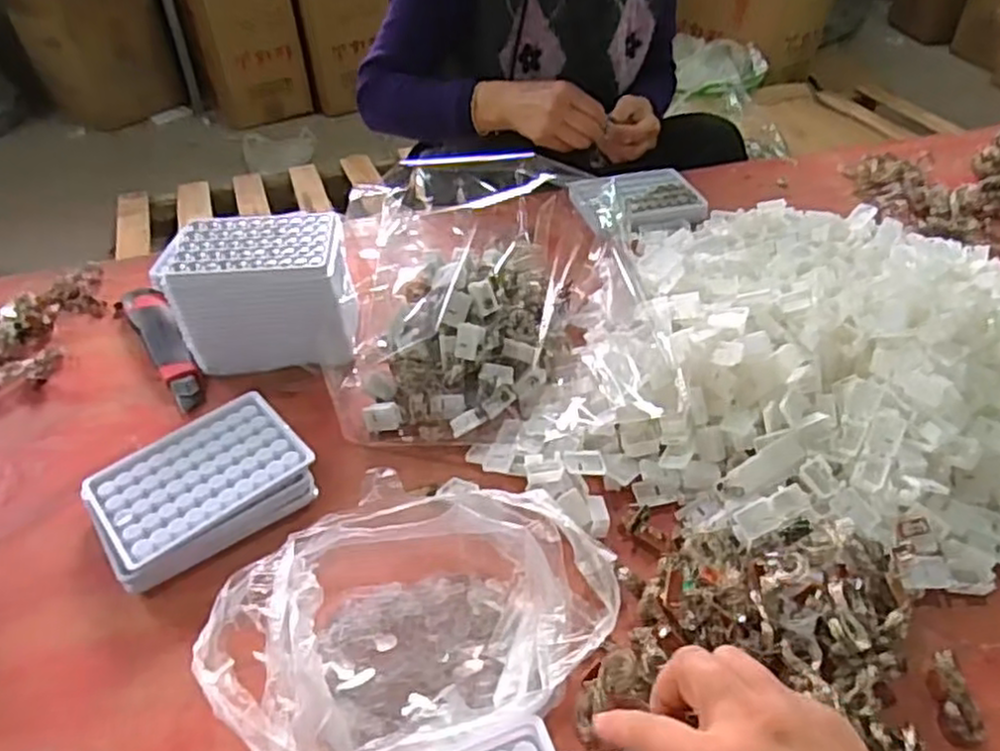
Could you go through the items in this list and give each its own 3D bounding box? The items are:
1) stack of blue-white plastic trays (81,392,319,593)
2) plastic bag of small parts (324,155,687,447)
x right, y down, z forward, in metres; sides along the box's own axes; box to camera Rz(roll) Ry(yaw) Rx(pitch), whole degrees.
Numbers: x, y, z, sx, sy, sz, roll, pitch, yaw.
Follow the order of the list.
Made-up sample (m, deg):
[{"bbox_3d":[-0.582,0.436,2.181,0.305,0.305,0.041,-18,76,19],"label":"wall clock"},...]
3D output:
[{"bbox_3d":[-0.205,0.076,0.506,0.134,0.029,0.099,-28,48,-27],"label":"stack of blue-white plastic trays"},{"bbox_3d":[0.002,-0.073,0.570,0.256,0.135,0.210,1,41,3],"label":"plastic bag of small parts"}]

